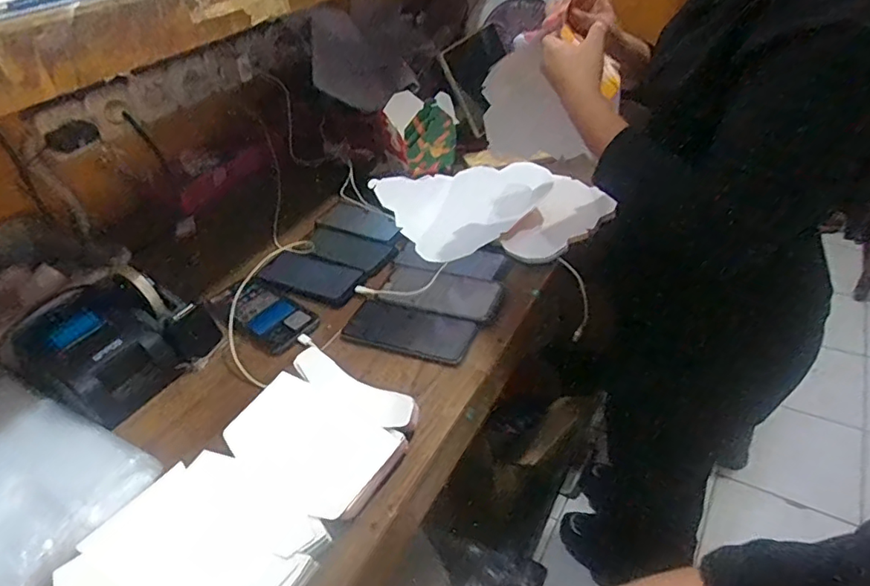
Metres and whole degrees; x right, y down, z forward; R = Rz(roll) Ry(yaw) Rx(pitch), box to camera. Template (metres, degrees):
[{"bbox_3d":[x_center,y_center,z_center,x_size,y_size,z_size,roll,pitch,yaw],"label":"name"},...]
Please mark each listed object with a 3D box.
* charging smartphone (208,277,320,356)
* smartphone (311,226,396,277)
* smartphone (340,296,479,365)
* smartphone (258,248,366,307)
[{"bbox_3d":[-0.236,0.027,0.764,0.151,0.007,0.082,31,54,23],"label":"charging smartphone"},{"bbox_3d":[-0.129,-0.071,0.849,0.155,0.010,0.068,22,46,31],"label":"smartphone"},{"bbox_3d":[-0.036,0.048,0.722,0.171,0.015,0.078,12,42,22],"label":"smartphone"},{"bbox_3d":[-0.180,-0.028,0.815,0.153,0.011,0.086,18,47,19],"label":"smartphone"}]

